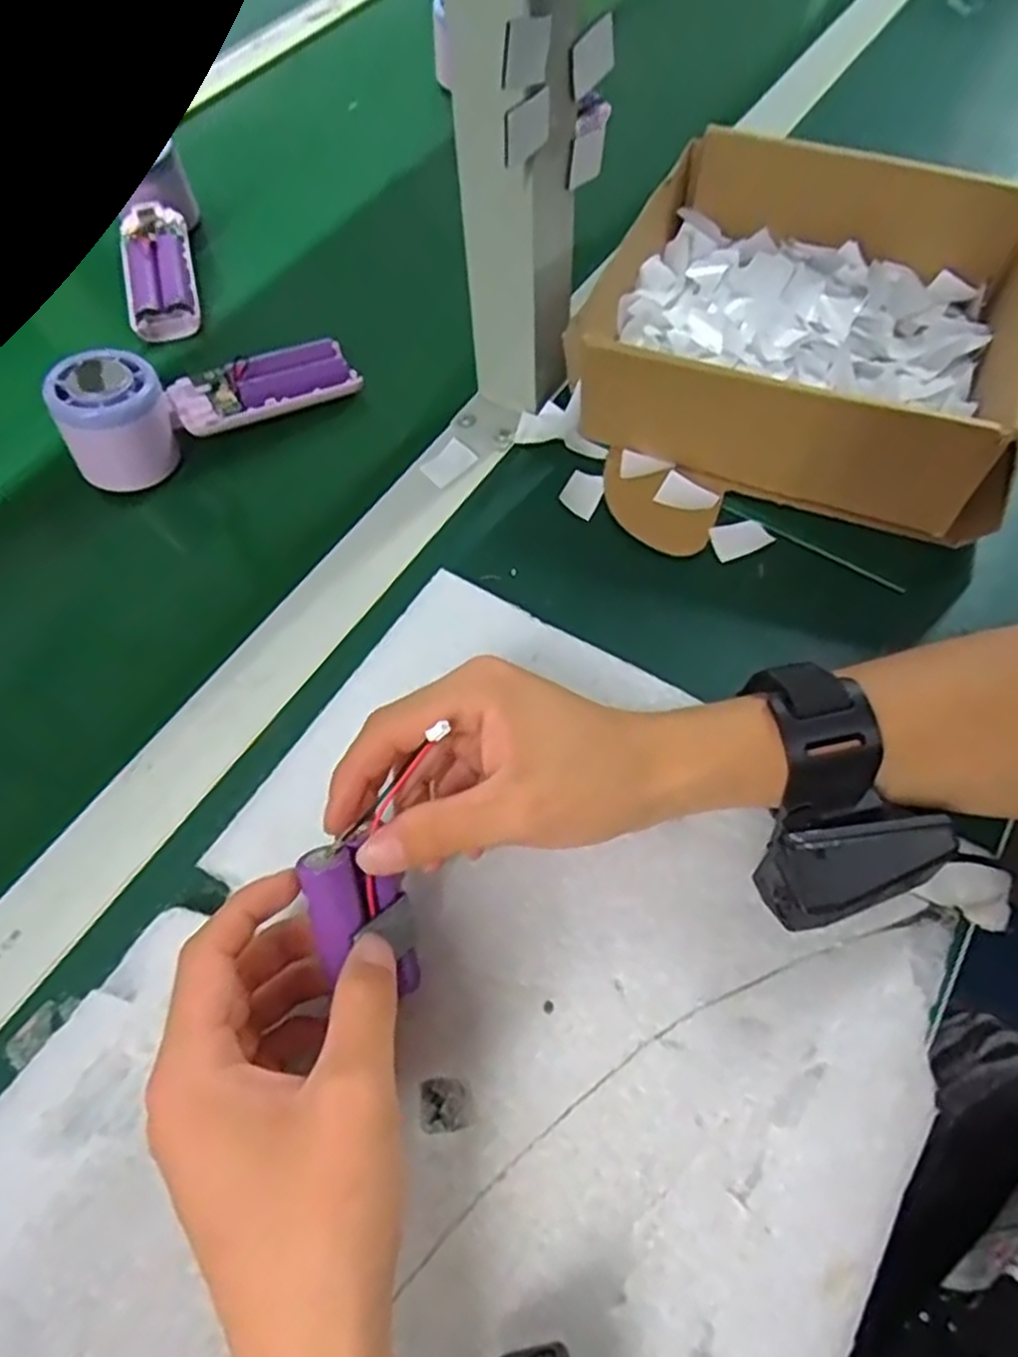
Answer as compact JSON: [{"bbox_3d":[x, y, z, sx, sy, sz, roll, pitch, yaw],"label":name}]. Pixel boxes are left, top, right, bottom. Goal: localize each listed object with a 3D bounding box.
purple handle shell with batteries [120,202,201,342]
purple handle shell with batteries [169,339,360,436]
[{"bbox_3d":[-0.235,-0.274,0.520,0.043,0.016,0.103,-13,74,-6],"label":"purple handle shell with batteries"},{"bbox_3d":[-0.144,-0.175,0.457,0.103,0.022,0.040,-25,65,-11],"label":"purple handle shell with batteries"}]

